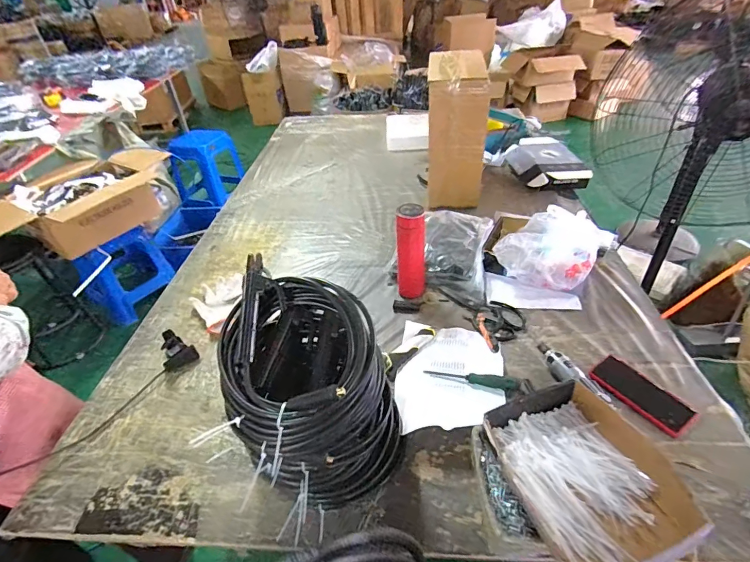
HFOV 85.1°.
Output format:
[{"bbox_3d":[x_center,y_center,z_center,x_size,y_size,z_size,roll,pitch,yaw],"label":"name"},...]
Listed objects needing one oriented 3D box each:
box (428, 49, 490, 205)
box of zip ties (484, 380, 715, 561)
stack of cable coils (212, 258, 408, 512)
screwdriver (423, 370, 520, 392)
[{"bbox_3d":[0.250,-0.462,1.279,0.165,0.400,0.257,0,40,7],"label":"box"},{"bbox_3d":[0.297,0.269,0.575,0.217,0.057,0.251,-17,41,-13],"label":"box of zip ties"},{"bbox_3d":[-0.106,0.159,0.672,0.244,0.270,0.293,-22,42,-18],"label":"stack of cable coils"},{"bbox_3d":[0.187,0.189,0.793,0.176,0.019,0.032,5,41,12],"label":"screwdriver"}]

